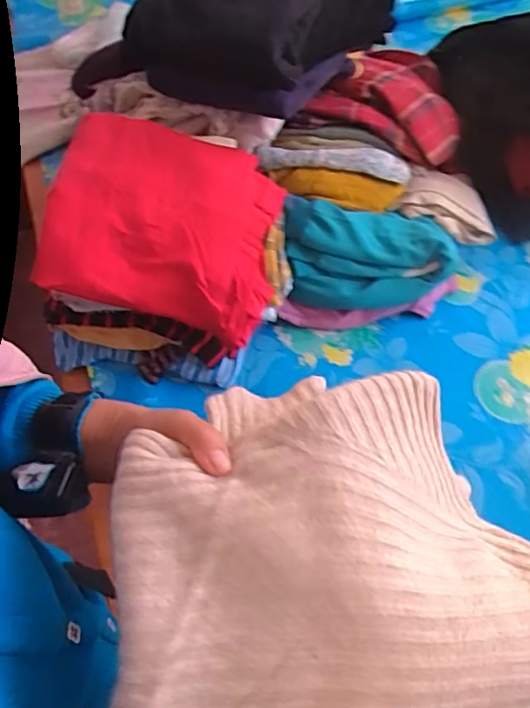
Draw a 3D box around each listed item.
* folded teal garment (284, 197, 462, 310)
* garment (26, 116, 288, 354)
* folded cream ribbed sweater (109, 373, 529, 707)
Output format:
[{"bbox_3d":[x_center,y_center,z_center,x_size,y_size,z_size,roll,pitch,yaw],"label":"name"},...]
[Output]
[{"bbox_3d":[0.165,-0.164,0.909,0.262,0.104,0.145,-2,56,0],"label":"folded teal garment"},{"bbox_3d":[-0.139,-0.186,0.801,0.303,0.127,0.280,6,56,5],"label":"garment"},{"bbox_3d":[0.052,0.117,0.347,0.271,0.075,0.205,-8,56,-4],"label":"folded cream ribbed sweater"}]

